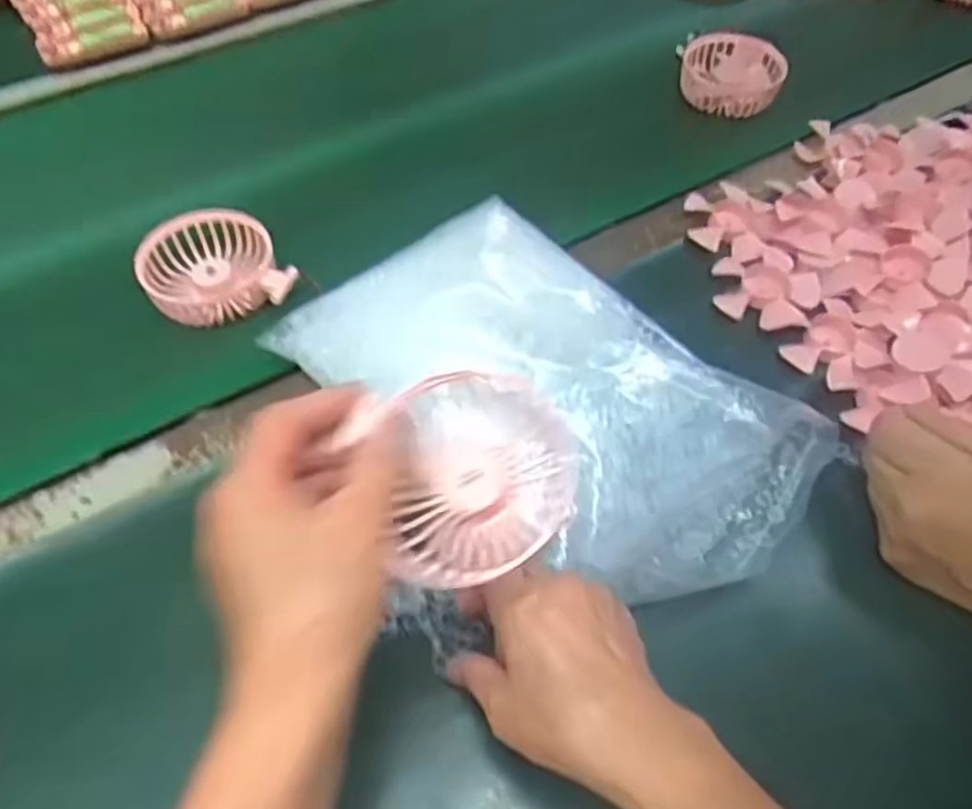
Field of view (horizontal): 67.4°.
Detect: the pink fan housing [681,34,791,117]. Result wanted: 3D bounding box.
[{"bbox_3d":[0.224,-0.300,0.670,0.089,0.033,0.103,12,56,6],"label":"pink fan housing"}]

